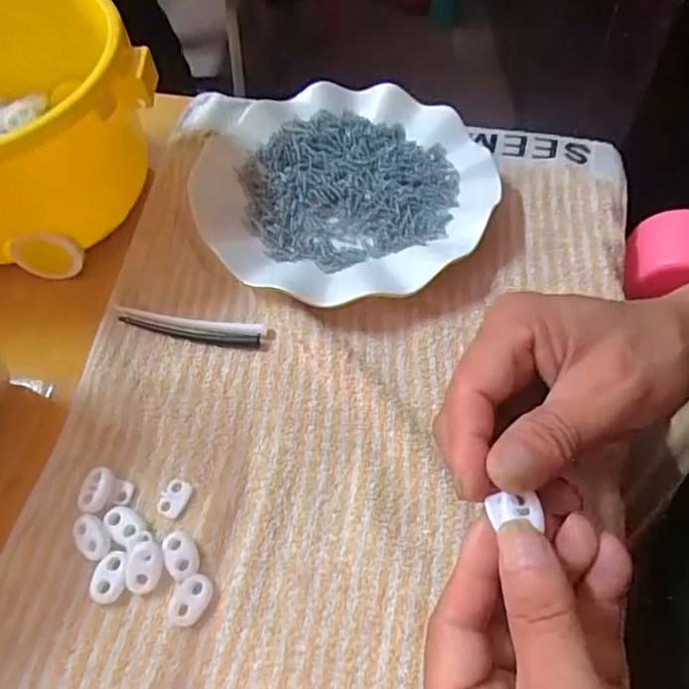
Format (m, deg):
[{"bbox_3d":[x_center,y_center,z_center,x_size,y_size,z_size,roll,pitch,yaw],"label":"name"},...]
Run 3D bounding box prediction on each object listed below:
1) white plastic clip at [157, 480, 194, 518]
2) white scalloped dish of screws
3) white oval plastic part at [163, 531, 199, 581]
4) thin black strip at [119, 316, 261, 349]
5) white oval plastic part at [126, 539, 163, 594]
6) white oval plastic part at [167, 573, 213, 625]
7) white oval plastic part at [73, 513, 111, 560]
[{"bbox_3d":[-0.082,0.074,0.291,0.013,0.004,0.018,20,61,13],"label":"white plastic clip"},{"bbox_3d":[-0.001,-0.103,0.384,0.180,0.022,0.167,-1,59,1],"label":"white scalloped dish of screws"},{"bbox_3d":[-0.075,0.097,0.276,0.014,0.005,0.022,-26,61,-13],"label":"white oval plastic part"},{"bbox_3d":[-0.089,-0.007,0.342,0.083,0.004,0.008,8,59,7],"label":"thin black strip"},{"bbox_3d":[-0.091,0.100,0.271,0.016,0.004,0.021,-4,59,0],"label":"white oval plastic part"},{"bbox_3d":[-0.068,0.113,0.267,0.015,0.005,0.022,23,62,15],"label":"white oval plastic part"},{"bbox_3d":[-0.118,0.090,0.280,0.014,0.005,0.022,-28,62,-14],"label":"white oval plastic part"}]

